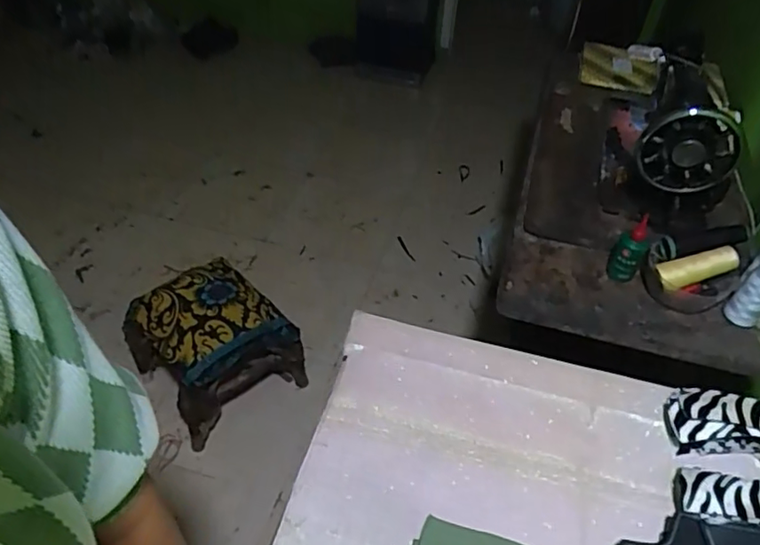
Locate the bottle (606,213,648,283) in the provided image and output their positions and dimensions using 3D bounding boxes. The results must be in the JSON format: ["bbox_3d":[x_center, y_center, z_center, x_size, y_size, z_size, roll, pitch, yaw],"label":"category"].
[{"bbox_3d":[0.374,-0.035,0.878,0.045,0.092,0.047,16,47,13],"label":"bottle"}]

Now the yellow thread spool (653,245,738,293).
[{"bbox_3d":[0.457,-0.007,0.846,0.115,0.040,0.034,-17,47,3],"label":"yellow thread spool"}]

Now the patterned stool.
[{"bbox_3d":[-0.391,0.199,1.455,0.272,0.371,0.317,37,55,28],"label":"patterned stool"}]

